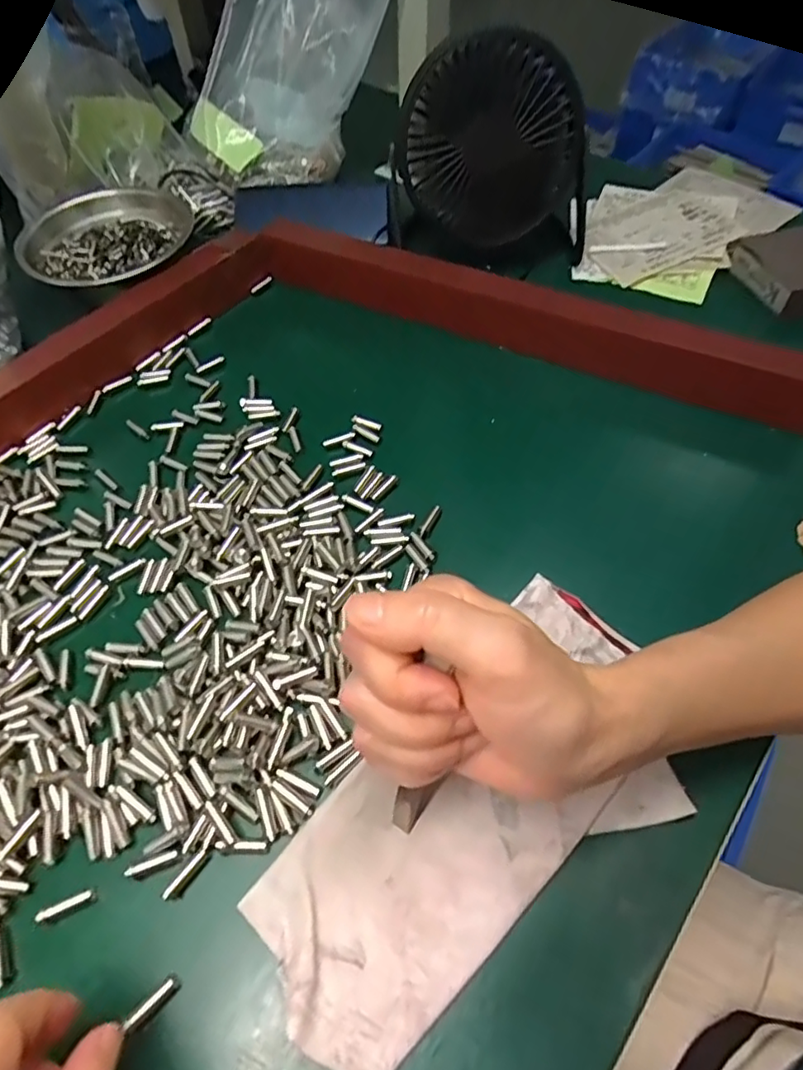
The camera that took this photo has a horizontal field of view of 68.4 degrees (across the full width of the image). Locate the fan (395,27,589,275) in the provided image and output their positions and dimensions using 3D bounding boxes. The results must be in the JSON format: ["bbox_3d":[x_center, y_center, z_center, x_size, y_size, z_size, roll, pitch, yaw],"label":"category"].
[{"bbox_3d":[0.069,-0.297,0.451,0.140,0.127,0.126,3,56,3],"label":"fan"}]

